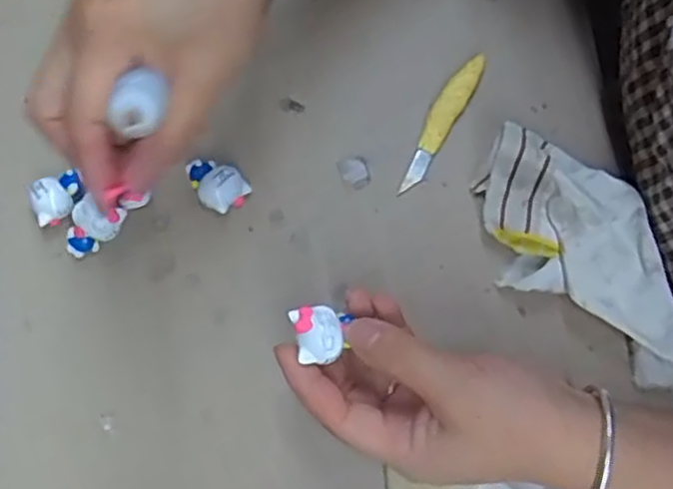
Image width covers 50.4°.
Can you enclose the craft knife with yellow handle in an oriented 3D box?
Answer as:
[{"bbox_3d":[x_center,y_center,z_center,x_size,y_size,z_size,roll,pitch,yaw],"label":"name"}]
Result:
[{"bbox_3d":[0.058,-0.069,0.405,0.017,0.013,0.089,29,78,7],"label":"craft knife with yellow handle"}]

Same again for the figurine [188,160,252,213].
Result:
[{"bbox_3d":[-0.065,-0.033,0.392,0.031,0.017,0.024,43,79,8],"label":"figurine"}]

